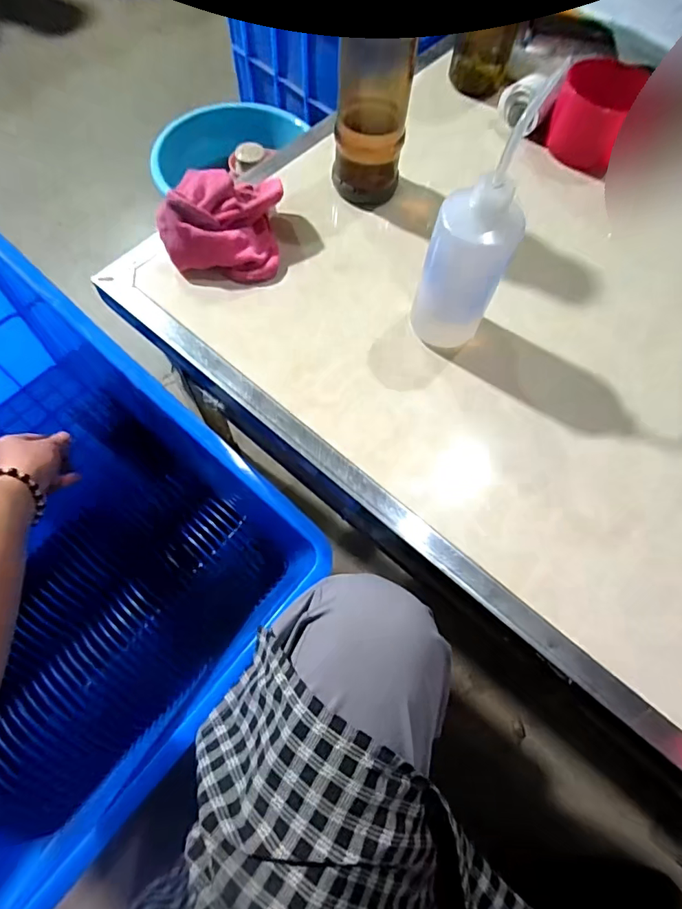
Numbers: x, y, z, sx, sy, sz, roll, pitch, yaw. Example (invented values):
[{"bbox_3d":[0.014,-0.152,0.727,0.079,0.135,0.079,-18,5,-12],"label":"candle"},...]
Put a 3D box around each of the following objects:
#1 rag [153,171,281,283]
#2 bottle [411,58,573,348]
[{"bbox_3d":[-0.123,-0.246,0.509,0.116,0.063,0.109,7,66,1],"label":"rag"},{"bbox_3d":[0.111,-0.167,0.418,0.070,0.181,0.060,22,67,7],"label":"bottle"}]

